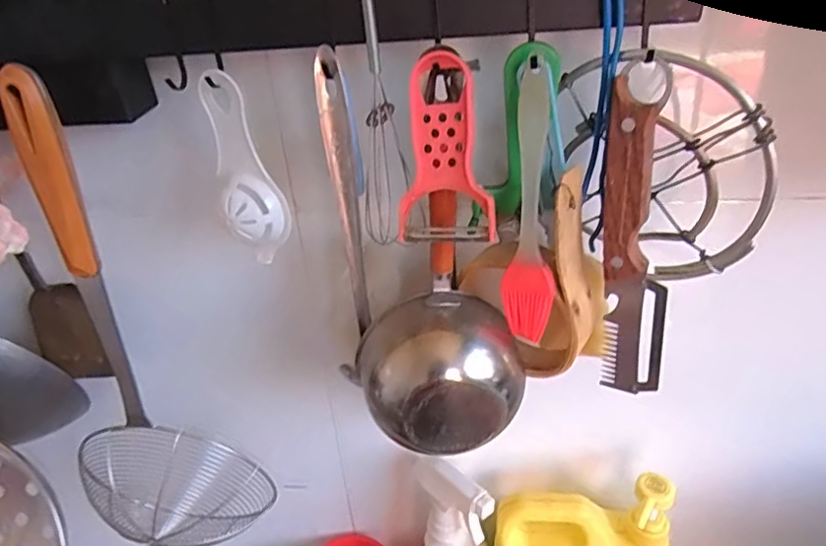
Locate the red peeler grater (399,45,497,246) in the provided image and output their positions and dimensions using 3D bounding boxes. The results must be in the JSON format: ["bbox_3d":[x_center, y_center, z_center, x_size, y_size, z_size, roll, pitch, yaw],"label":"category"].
[{"bbox_3d":[0.017,-0.065,0.303,0.053,0.095,0.030,-1,29,7],"label":"red peeler grater"}]

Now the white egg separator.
[{"bbox_3d":[-0.102,-0.061,0.345,0.036,0.116,0.032,-13,30,-15],"label":"white egg separator"}]

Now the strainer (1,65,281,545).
[{"bbox_3d":[-0.211,0.056,0.416,0.117,0.378,0.083,-28,36,-36],"label":"strainer"}]

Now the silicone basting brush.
[{"bbox_3d":[0.066,-0.034,0.319,0.029,0.156,0.026,1,29,11],"label":"silicone basting brush"}]

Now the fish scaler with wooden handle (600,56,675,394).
[{"bbox_3d":[0.132,-0.017,0.329,0.042,0.193,0.023,9,31,24],"label":"fish scaler with wooden handle"}]

